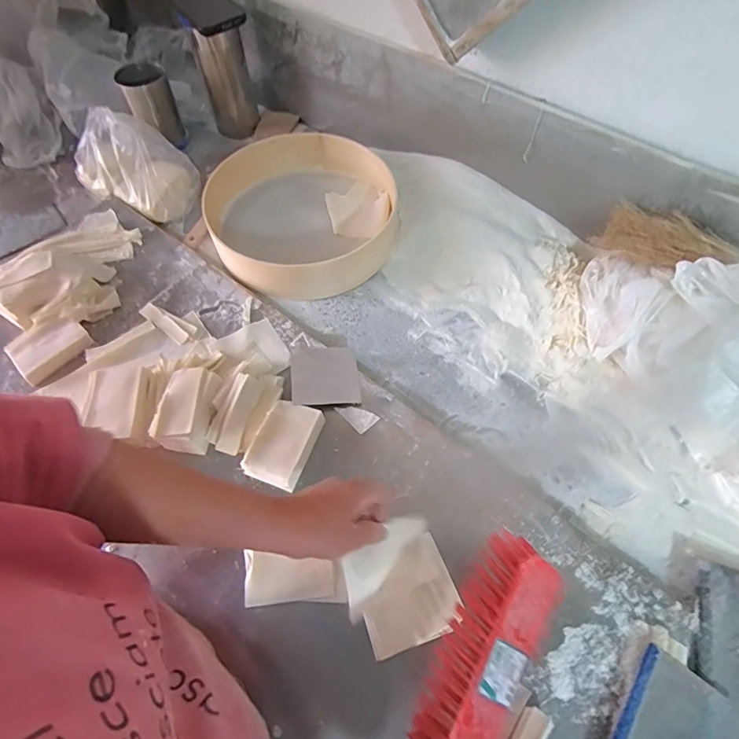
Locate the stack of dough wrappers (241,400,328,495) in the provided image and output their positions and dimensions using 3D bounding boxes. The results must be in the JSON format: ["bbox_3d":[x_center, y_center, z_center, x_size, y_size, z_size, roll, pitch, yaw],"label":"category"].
[{"bbox_3d":[-0.100,0.086,0.533,0.065,0.018,0.099,19,63,10],"label":"stack of dough wrappers"}]

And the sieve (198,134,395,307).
[{"bbox_3d":[-0.096,-0.252,0.725,0.298,0.086,0.298,0,61,0],"label":"sieve"}]

